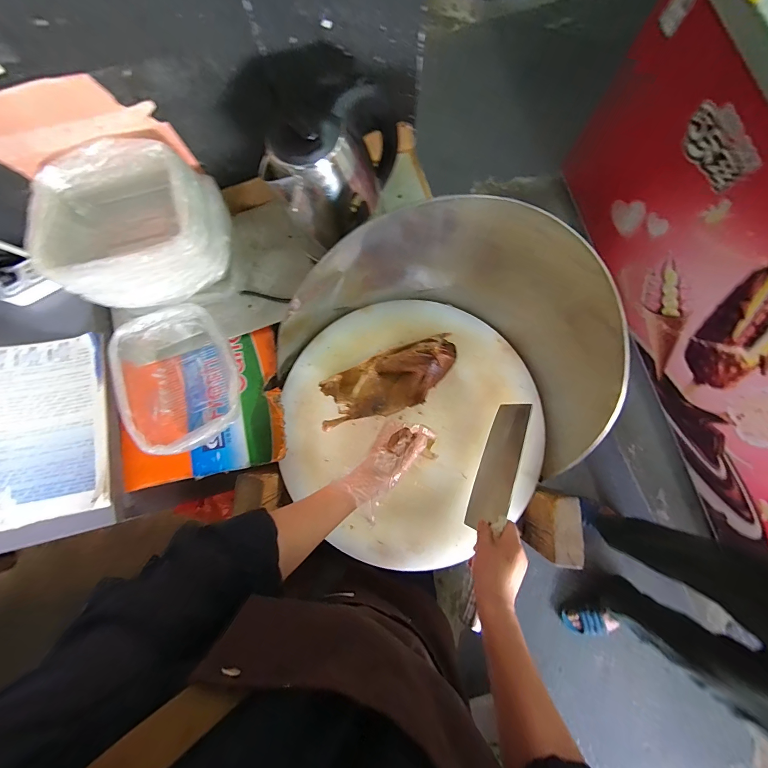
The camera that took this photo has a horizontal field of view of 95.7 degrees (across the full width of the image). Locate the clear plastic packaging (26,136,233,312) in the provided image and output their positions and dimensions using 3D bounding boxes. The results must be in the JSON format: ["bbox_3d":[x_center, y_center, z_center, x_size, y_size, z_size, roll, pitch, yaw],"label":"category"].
[{"bbox_3d":[-0.369,-0.231,0.526,0.235,0.118,0.195,-11,80,-1],"label":"clear plastic packaging"}]

